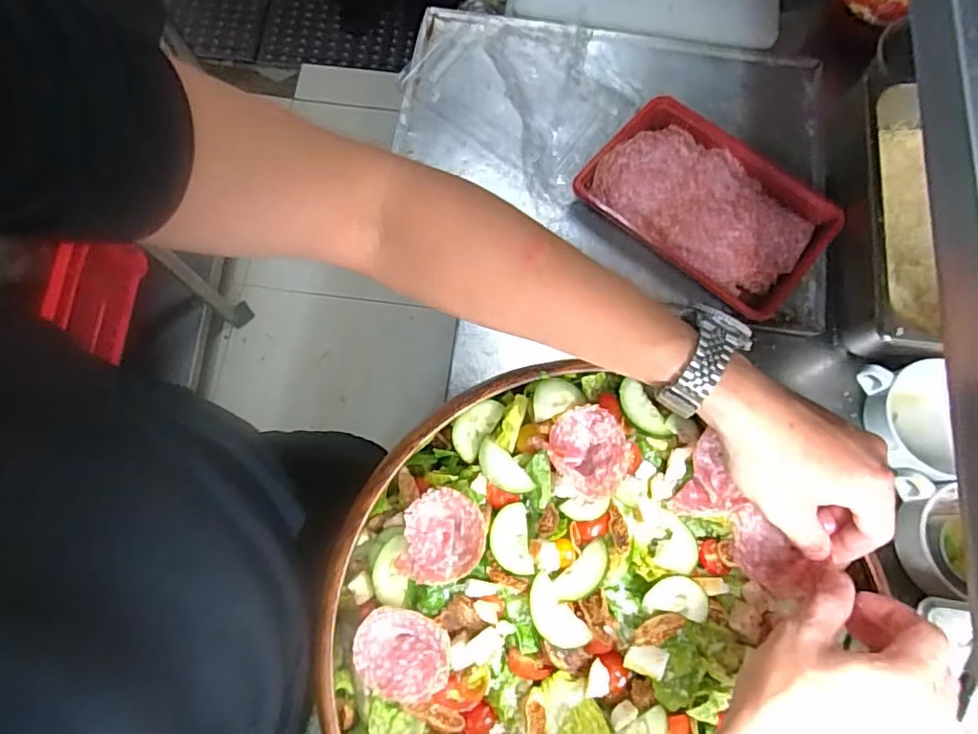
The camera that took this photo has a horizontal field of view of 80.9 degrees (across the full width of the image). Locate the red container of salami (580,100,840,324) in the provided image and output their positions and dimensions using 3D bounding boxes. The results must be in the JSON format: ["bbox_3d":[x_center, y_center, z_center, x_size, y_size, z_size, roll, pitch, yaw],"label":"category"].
[{"bbox_3d":[0.216,-0.163,0.570,0.224,0.035,0.148,41,78,10],"label":"red container of salami"}]

